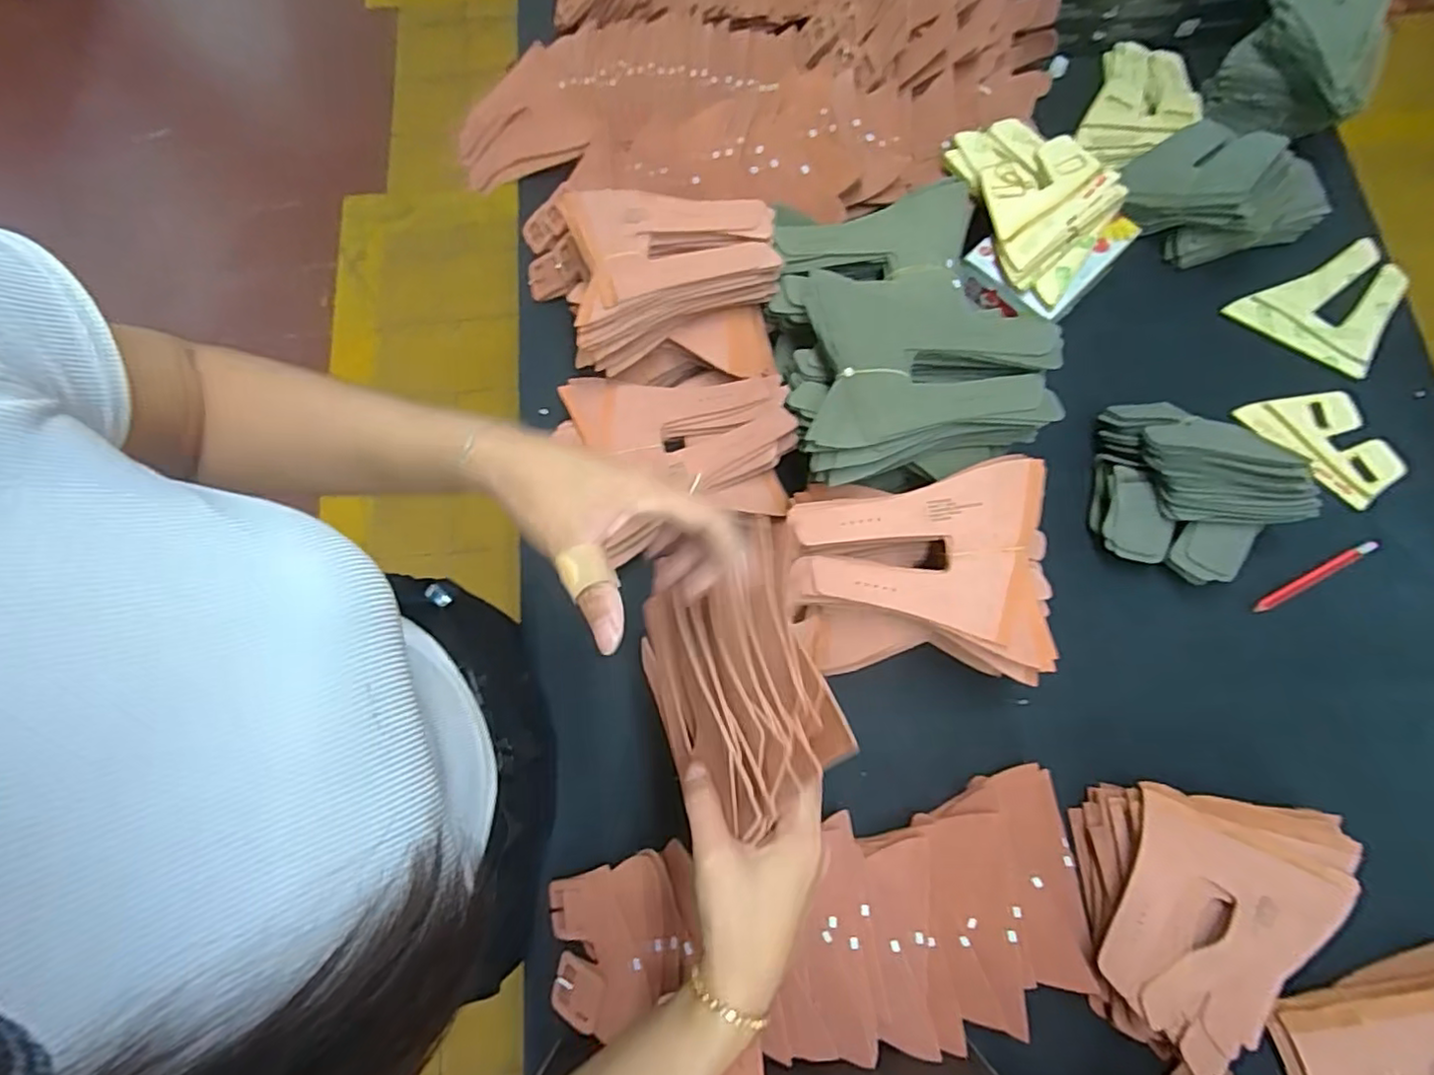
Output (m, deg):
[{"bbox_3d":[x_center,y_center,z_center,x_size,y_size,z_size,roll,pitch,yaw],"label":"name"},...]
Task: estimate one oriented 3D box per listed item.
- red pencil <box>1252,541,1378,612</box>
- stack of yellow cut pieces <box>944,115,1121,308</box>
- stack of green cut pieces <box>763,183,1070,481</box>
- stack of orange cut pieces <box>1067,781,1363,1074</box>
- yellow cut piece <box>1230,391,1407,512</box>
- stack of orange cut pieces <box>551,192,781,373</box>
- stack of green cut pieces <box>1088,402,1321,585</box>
[{"bbox_3d":[0.589,0.038,0.628,0.147,0.004,0.013,-26,76,-5],"label":"red pencil"},{"bbox_3d":[0.340,-0.351,0.661,0.141,0.025,0.206,-18,75,-3],"label":"stack of yellow cut pieces"},{"bbox_3d":[0.165,-0.196,0.594,0.218,0.119,0.297,-8,75,0],"label":"stack of green cut pieces"},{"bbox_3d":[0.399,0.313,0.516,0.186,0.070,0.203,9,76,4],"label":"stack of orange cut pieces"},{"bbox_3d":[0.638,-0.108,0.667,0.099,0.009,0.145,-39,77,-8],"label":"yellow cut piece"},{"bbox_3d":[-0.045,-0.255,0.616,0.195,0.082,0.161,-9,75,-1],"label":"stack of orange cut pieces"},{"bbox_3d":[0.455,-0.054,0.607,0.152,0.093,0.181,11,76,4],"label":"stack of green cut pieces"}]

